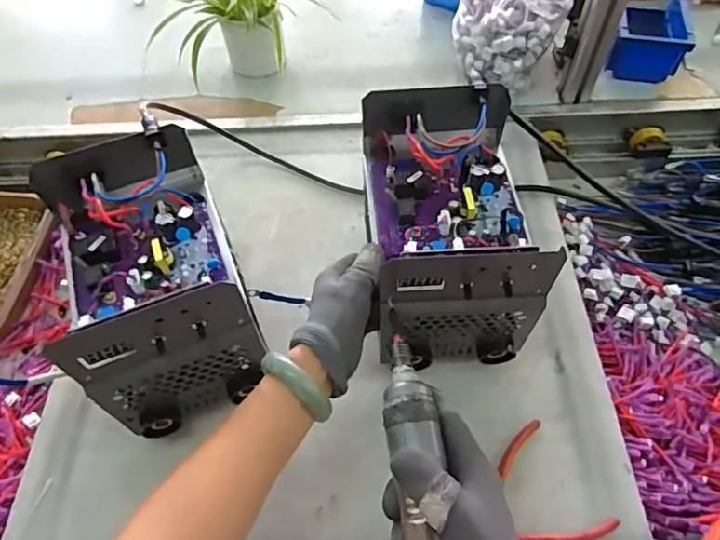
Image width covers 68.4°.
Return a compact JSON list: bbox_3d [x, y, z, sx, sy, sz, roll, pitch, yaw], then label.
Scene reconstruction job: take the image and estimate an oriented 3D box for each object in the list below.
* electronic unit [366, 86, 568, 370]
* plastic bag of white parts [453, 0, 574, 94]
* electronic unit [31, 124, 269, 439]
[{"bbox_3d":[0.086,-0.044,0.532,0.145,0.158,0.224,-5,56,-1],"label":"electronic unit"},{"bbox_3d":[0.214,-0.377,0.738,0.152,0.169,0.159,13,58,11],"label":"plastic bag of white parts"},{"bbox_3d":[-0.197,0.015,0.528,0.147,0.184,0.227,-21,58,-11],"label":"electronic unit"}]

